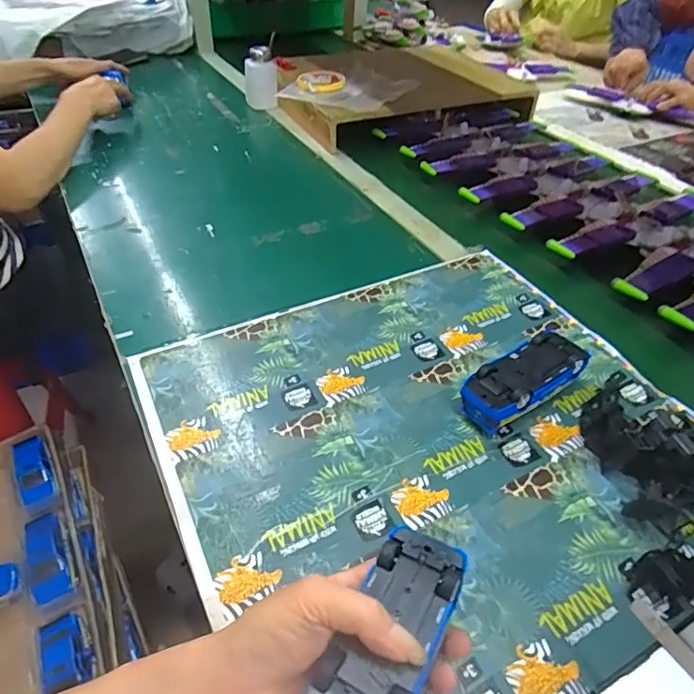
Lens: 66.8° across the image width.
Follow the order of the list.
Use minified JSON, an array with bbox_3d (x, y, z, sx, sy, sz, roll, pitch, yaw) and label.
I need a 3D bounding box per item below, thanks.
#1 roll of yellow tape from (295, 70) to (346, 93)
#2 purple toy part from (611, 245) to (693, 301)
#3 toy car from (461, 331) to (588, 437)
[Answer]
[{"bbox_3d":[-0.048,-0.484,0.961,0.085,0.023,0.085,2,43,-2],"label":"roll of yellow tape"},{"bbox_3d":[0.370,-0.087,0.626,0.130,0.016,0.047,-27,51,-28],"label":"purple toy part"},{"bbox_3d":[0.162,0.034,0.486,0.126,0.046,0.055,-26,51,-28],"label":"toy car"}]

